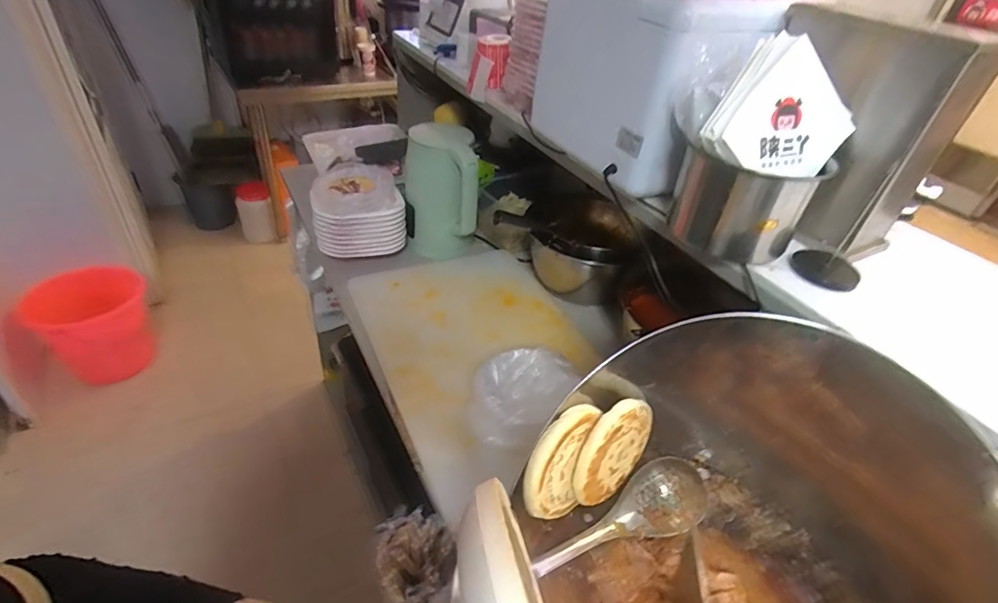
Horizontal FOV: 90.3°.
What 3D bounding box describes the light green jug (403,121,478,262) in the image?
[{"bbox_3d":[-0.120,-0.215,1.038,0.148,0.256,0.138,0,38,-8],"label":"light green jug"}]

